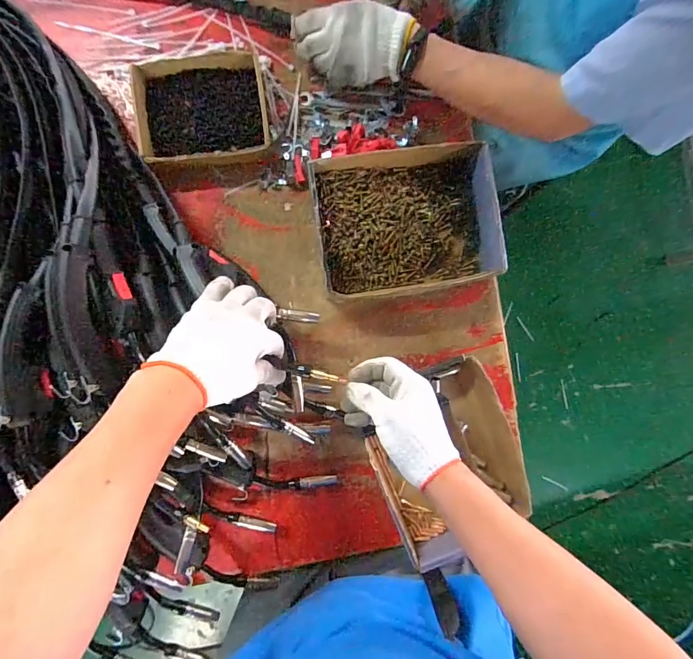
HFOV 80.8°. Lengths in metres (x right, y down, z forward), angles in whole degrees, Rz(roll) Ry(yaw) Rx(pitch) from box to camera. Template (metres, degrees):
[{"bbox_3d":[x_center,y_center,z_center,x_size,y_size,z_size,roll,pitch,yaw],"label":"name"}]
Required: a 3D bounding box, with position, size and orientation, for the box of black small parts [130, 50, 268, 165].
[{"bbox_3d":[-0.200,-0.308,0.562,0.172,0.037,0.139,-11,90,-3],"label":"box of black small parts"}]

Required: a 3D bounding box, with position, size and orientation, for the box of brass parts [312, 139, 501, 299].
[{"bbox_3d":[0.083,-0.146,0.570,0.245,0.064,0.187,-8,90,-3],"label":"box of brass parts"}]

